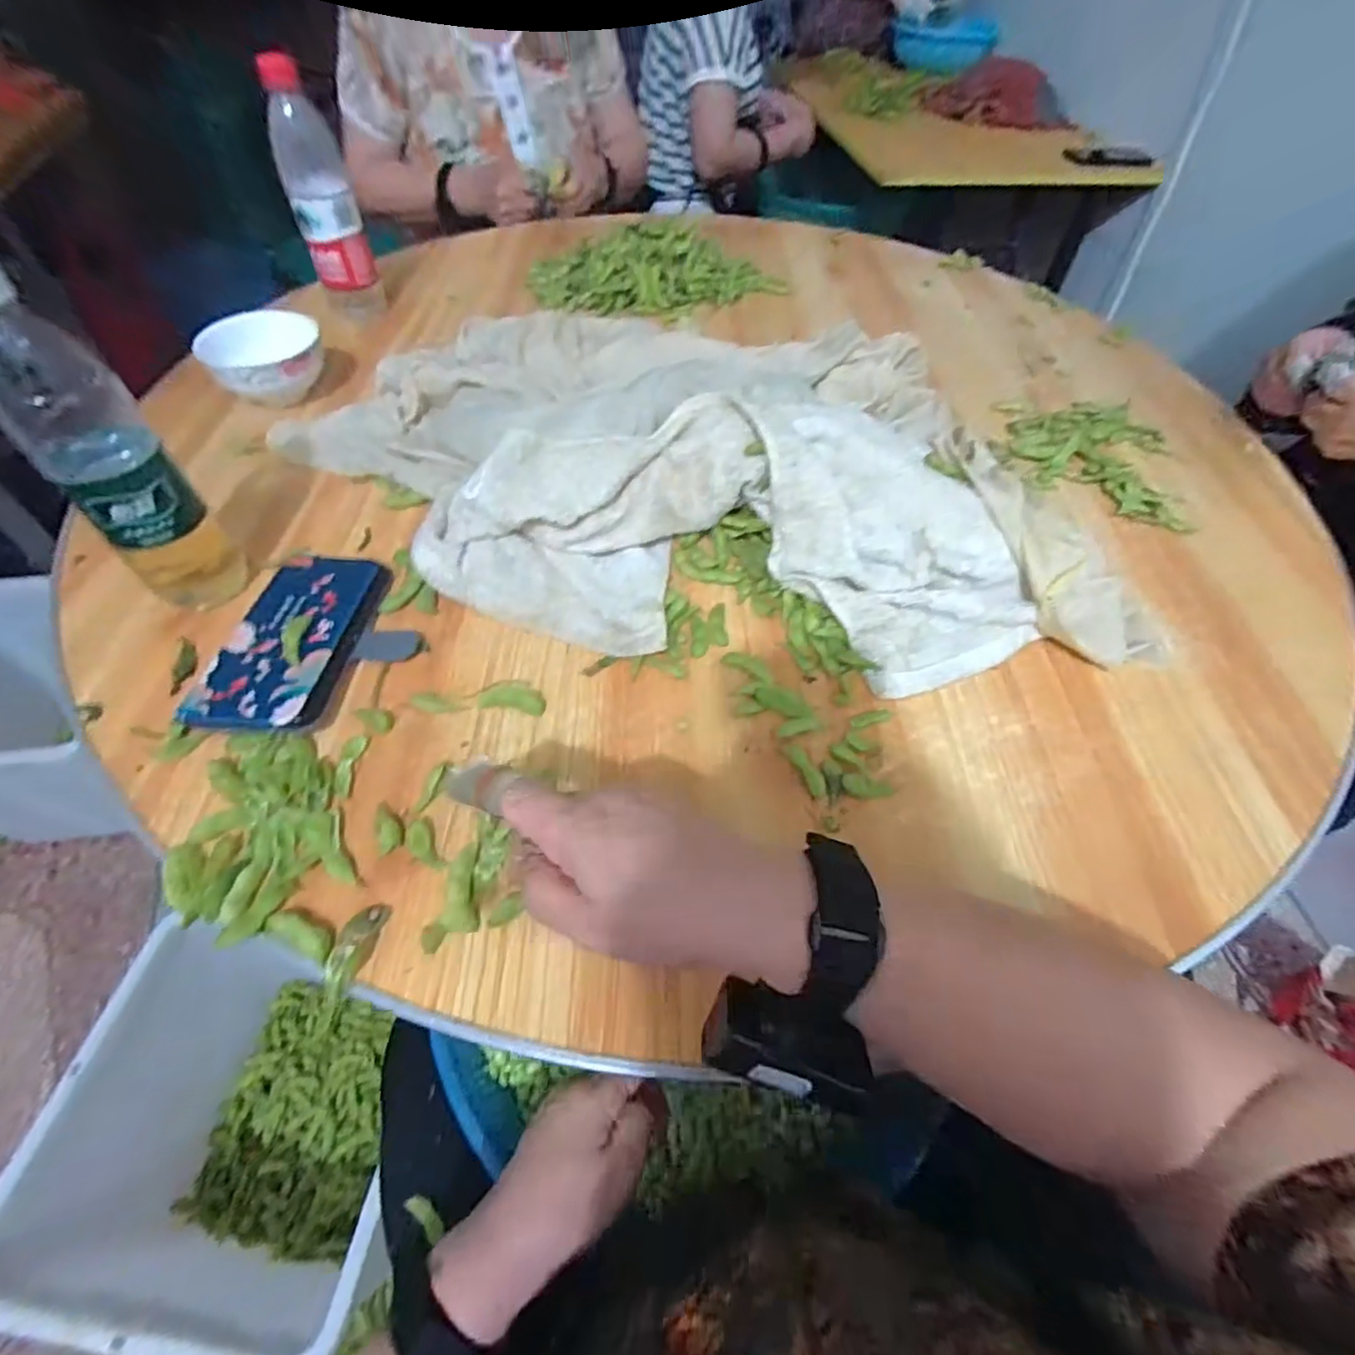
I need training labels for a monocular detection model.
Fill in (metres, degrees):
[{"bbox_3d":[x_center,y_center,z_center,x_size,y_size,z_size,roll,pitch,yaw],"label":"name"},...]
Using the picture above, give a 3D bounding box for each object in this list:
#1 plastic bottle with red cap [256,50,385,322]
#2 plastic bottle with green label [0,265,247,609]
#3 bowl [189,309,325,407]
[{"bbox_3d":[-0.384,-0.516,0.681,0.063,0.216,0.071,-18,57,-16],"label":"plastic bottle with red cap"},{"bbox_3d":[-0.362,-0.138,0.398,0.061,0.225,0.057,-38,64,-26],"label":"plastic bottle with green label"},{"bbox_3d":[-0.404,-0.311,0.620,0.101,0.066,0.101,2,54,-2],"label":"bowl"}]

